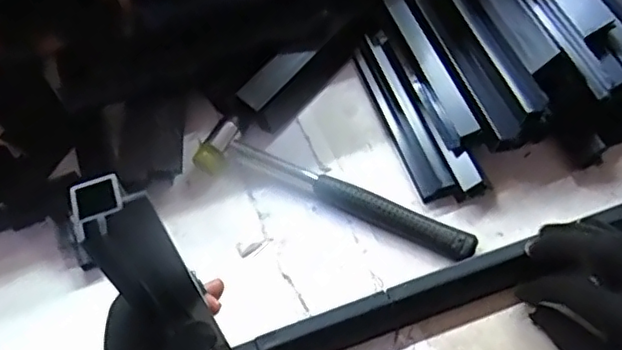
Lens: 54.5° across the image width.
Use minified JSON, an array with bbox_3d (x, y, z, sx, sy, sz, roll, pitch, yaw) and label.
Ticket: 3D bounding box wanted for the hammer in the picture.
[{"bbox_3d":[0.019,0.009,0.494,0.234,0.021,0.049,18,61,16],"label":"hammer"}]

